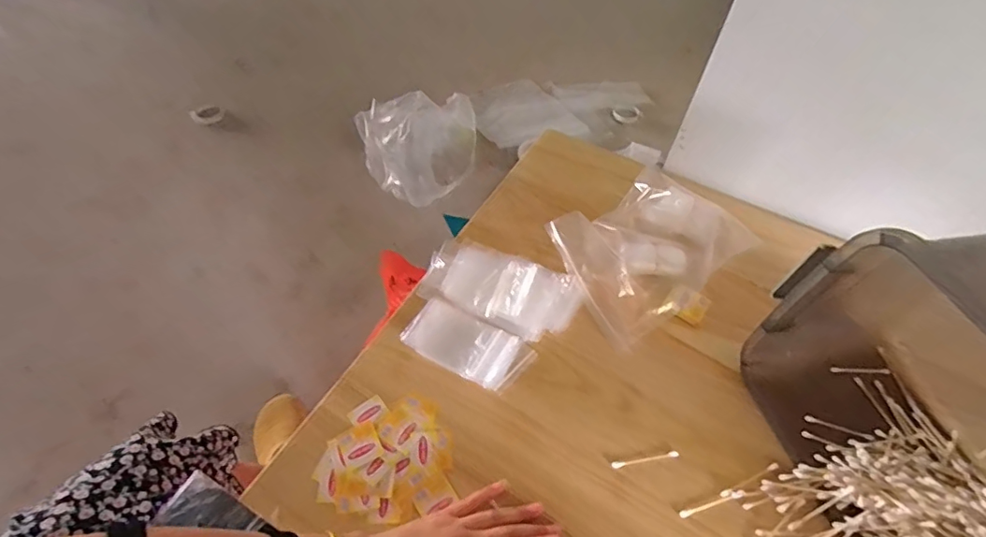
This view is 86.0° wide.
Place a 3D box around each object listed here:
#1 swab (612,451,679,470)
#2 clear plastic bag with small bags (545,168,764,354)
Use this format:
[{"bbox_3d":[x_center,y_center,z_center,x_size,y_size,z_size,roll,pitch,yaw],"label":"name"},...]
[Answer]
[{"bbox_3d":[0.158,0.198,0.547,0.069,0.008,0.007,-5,52,-8],"label":"swab"},{"bbox_3d":[0.195,-0.026,0.686,0.241,0.059,0.180,-30,61,-23],"label":"clear plastic bag with small bags"}]

